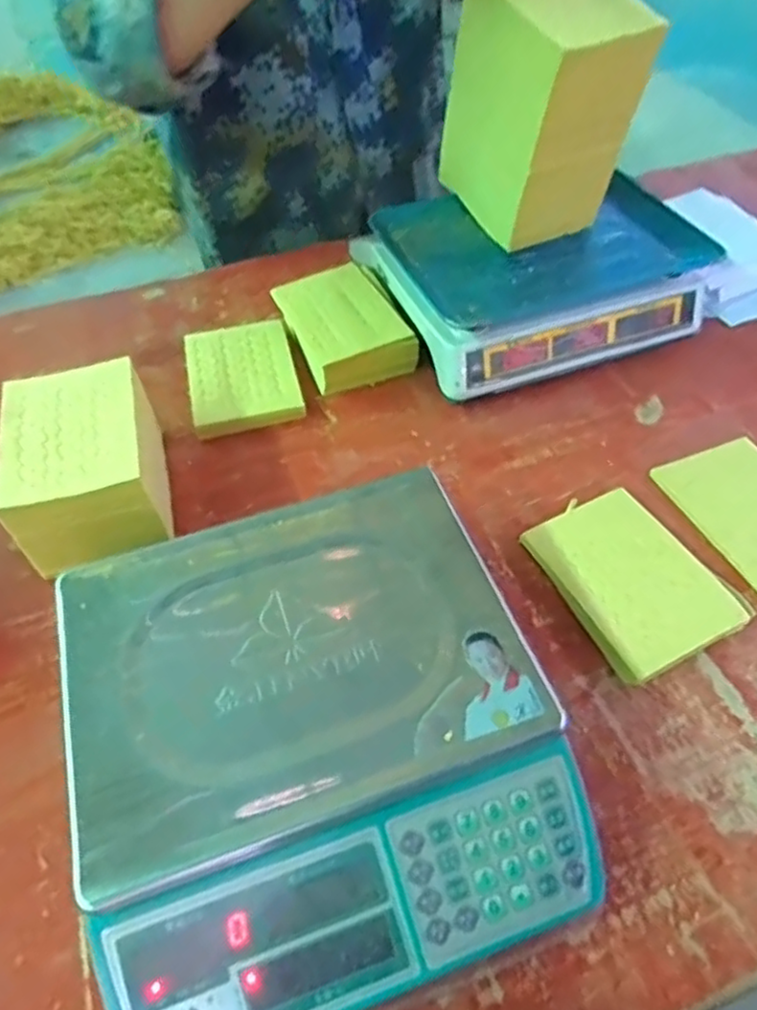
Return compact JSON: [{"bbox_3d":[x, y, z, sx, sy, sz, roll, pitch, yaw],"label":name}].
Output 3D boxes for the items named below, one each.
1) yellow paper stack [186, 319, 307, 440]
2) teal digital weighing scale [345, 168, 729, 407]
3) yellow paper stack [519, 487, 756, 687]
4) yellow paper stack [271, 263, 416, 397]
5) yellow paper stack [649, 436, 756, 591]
[{"bbox_3d":[-0.154,-0.147,0.753,0.116,0.021,0.163,-12,54,-9],"label":"yellow paper stack"},{"bbox_3d":[0.175,-0.266,0.777,0.328,0.115,0.253,-18,55,-13],"label":"teal digital weighing scale"},{"bbox_3d":[0.222,0.061,0.579,0.130,0.024,0.157,-23,56,-16],"label":"yellow paper stack"},{"bbox_3d":[-0.041,-0.208,0.774,0.111,0.054,0.160,-19,55,-14],"label":"yellow paper stack"},{"bbox_3d":[0.354,0.006,0.625,0.110,0.010,0.156,-26,62,-7],"label":"yellow paper stack"}]

